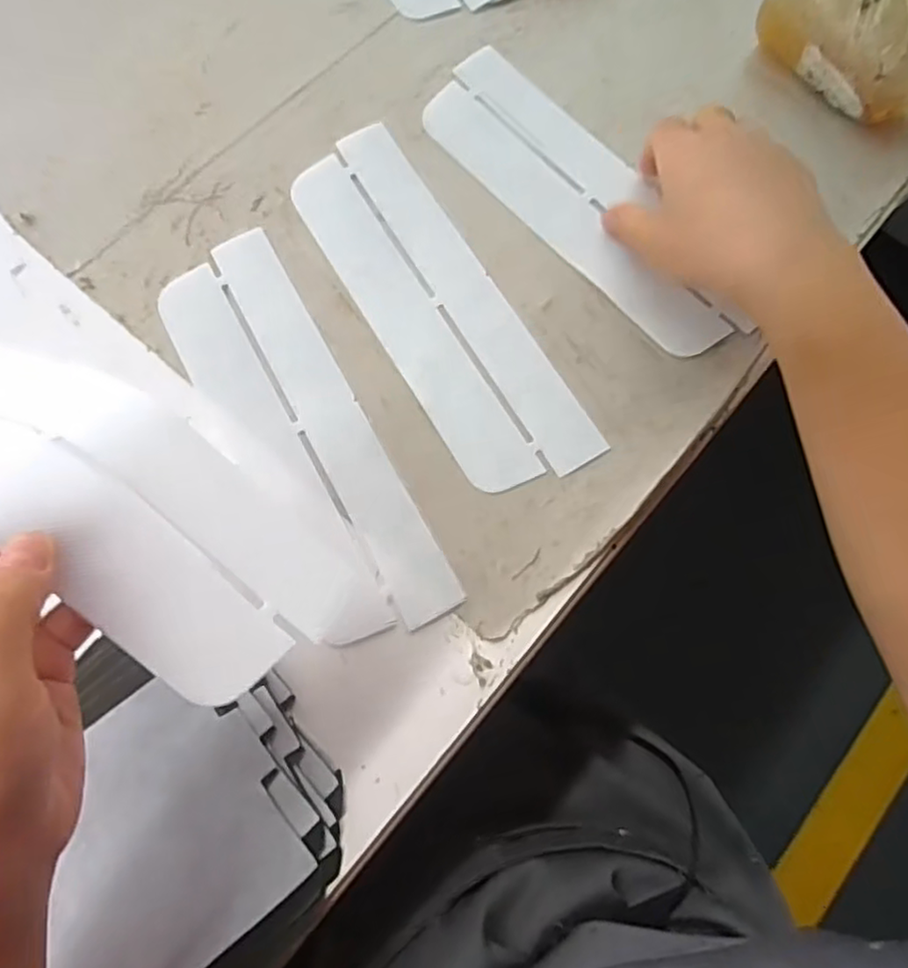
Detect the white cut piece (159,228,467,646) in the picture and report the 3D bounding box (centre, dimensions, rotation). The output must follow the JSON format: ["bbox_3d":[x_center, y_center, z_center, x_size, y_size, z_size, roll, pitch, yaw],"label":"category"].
[{"bbox_3d":[-0.078,-0.027,0.333,0.067,0.005,0.224,-28,77,-8],"label":"white cut piece"}]

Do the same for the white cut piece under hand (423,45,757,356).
[{"bbox_3d":[0.071,-0.158,0.369,0.064,0.005,0.220,-39,77,-7],"label":"white cut piece under hand"}]

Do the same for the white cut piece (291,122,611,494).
[{"bbox_3d":[-0.010,-0.095,0.352,0.067,0.004,0.222,-30,78,-9],"label":"white cut piece"}]

